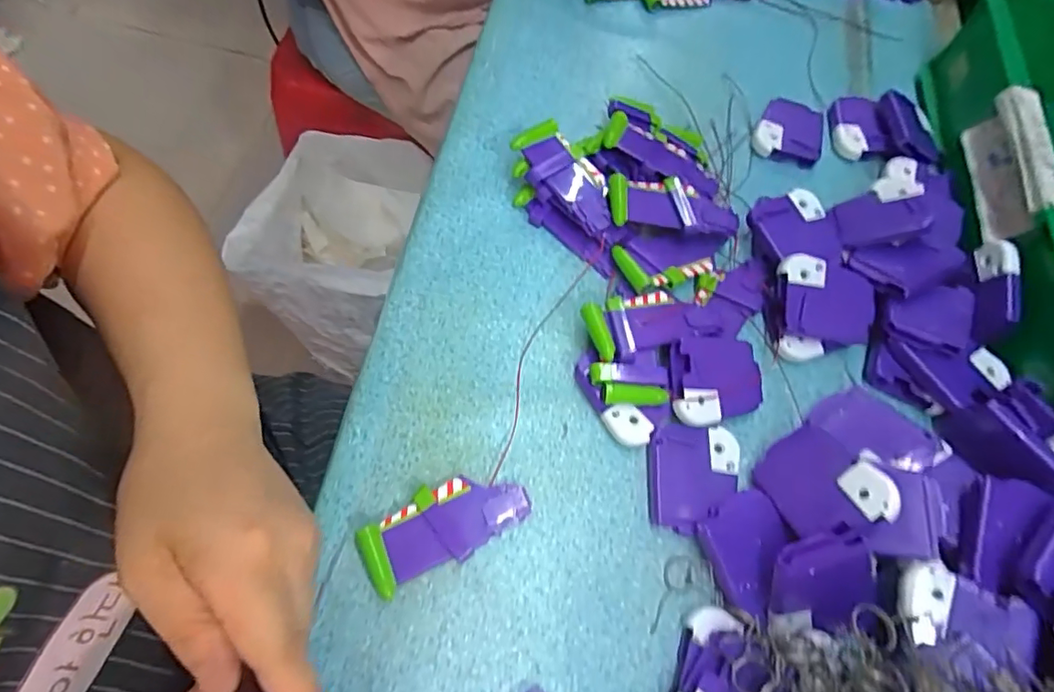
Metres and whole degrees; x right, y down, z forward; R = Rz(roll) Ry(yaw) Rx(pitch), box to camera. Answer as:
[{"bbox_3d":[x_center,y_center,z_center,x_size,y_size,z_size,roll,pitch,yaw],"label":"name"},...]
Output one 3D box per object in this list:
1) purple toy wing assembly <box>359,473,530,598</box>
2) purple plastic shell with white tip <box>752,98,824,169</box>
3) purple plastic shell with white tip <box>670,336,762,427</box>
[{"bbox_3d":[-0.044,0.096,0.290,0.088,0.014,0.040,-25,70,-13],"label":"purple toy wing assembly"},{"bbox_3d":[0.211,-0.171,0.426,0.052,0.015,0.060,24,67,7],"label":"purple plastic shell with white tip"},{"bbox_3d":[0.115,0.021,0.325,0.061,0.011,0.052,2,74,-21],"label":"purple plastic shell with white tip"}]

